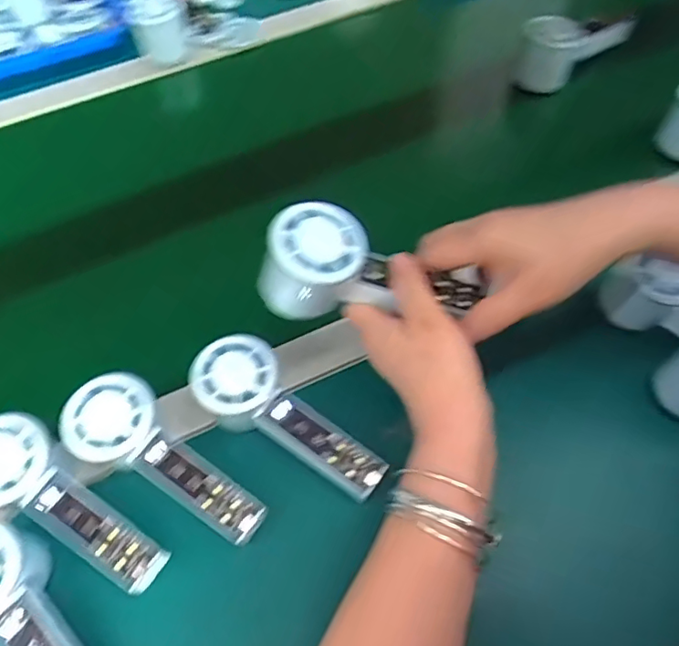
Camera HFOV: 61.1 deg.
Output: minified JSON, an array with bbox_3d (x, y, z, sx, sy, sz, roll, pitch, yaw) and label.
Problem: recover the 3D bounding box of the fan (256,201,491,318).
[{"bbox_3d":[0.021,-0.030,0.386,0.147,0.059,0.054,13,58,-17],"label":"fan"}]

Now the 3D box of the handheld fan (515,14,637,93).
[{"bbox_3d":[0.266,-0.316,0.657,0.164,0.077,0.054,-24,61,-25],"label":"handheld fan"}]

